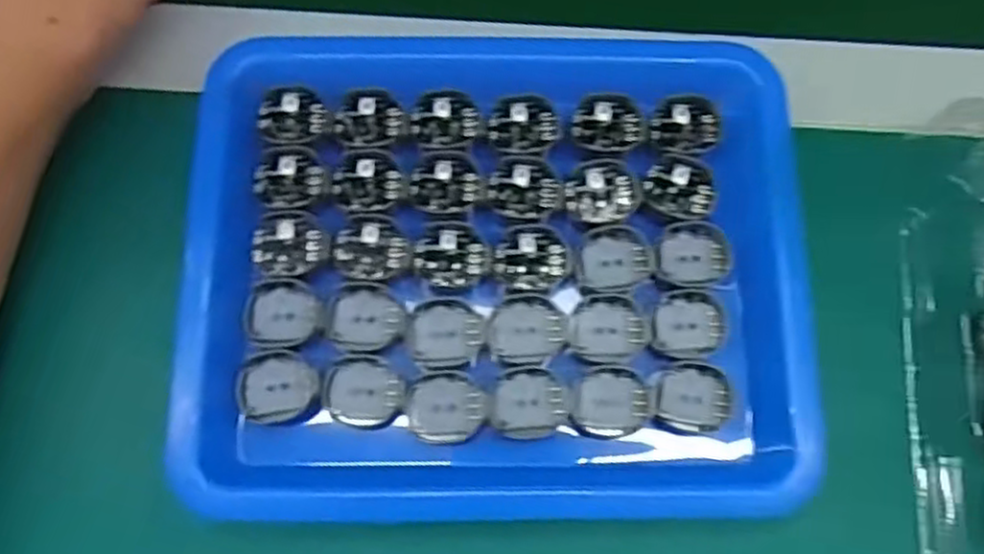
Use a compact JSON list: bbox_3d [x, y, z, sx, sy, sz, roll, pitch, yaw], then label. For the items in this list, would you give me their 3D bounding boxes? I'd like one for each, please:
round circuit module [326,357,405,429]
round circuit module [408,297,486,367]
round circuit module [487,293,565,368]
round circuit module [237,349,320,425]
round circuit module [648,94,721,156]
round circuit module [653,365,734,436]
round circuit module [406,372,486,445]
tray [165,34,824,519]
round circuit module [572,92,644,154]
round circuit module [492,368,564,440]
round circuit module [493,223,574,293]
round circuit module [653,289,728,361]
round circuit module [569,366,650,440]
[{"bbox_3d":[-0.045,0.041,0.265,0.027,0.004,0.024,14,75,3],"label":"round circuit module"},{"bbox_3d":[-0.016,0.020,0.269,0.027,0.004,0.024,0,74,-1],"label":"round circuit module"},{"bbox_3d":[0.013,0.019,0.269,0.027,0.004,0.025,0,74,-1],"label":"round circuit module"},{"bbox_3d":[-0.076,0.038,0.262,0.027,0.005,0.026,0,74,-1],"label":"round circuit module"},{"bbox_3d":[0.075,-0.059,0.289,0.027,0.004,0.024,-9,75,-4],"label":"round circuit module"},{"bbox_3d":[0.072,0.043,0.266,0.026,0.004,0.024,0,74,-1],"label":"round circuit module"},{"bbox_3d":[-0.016,0.046,0.262,0.026,0.004,0.024,2,74,-1],"label":"round circuit module"},{"bbox_3d":[0.001,-0.006,0.270,0.211,0.026,0.178,-1,78,1],"label":"tray"},{"bbox_3d":[0.045,-0.060,0.288,0.027,0.004,0.024,4,74,0],"label":"round circuit module"},{"bbox_3d":[0.013,0.045,0.263,0.025,0.004,0.024,0,74,-1],"label":"round circuit module"},{"bbox_3d":[0.015,-0.007,0.274,0.028,0.004,0.025,10,74,1],"label":"round circuit module"},{"bbox_3d":[0.072,0.017,0.270,0.025,0.004,0.025,0,74,-1],"label":"round circuit module"},{"bbox_3d":[0.043,0.046,0.267,0.027,0.006,0.025,0,74,-1],"label":"round circuit module"}]

